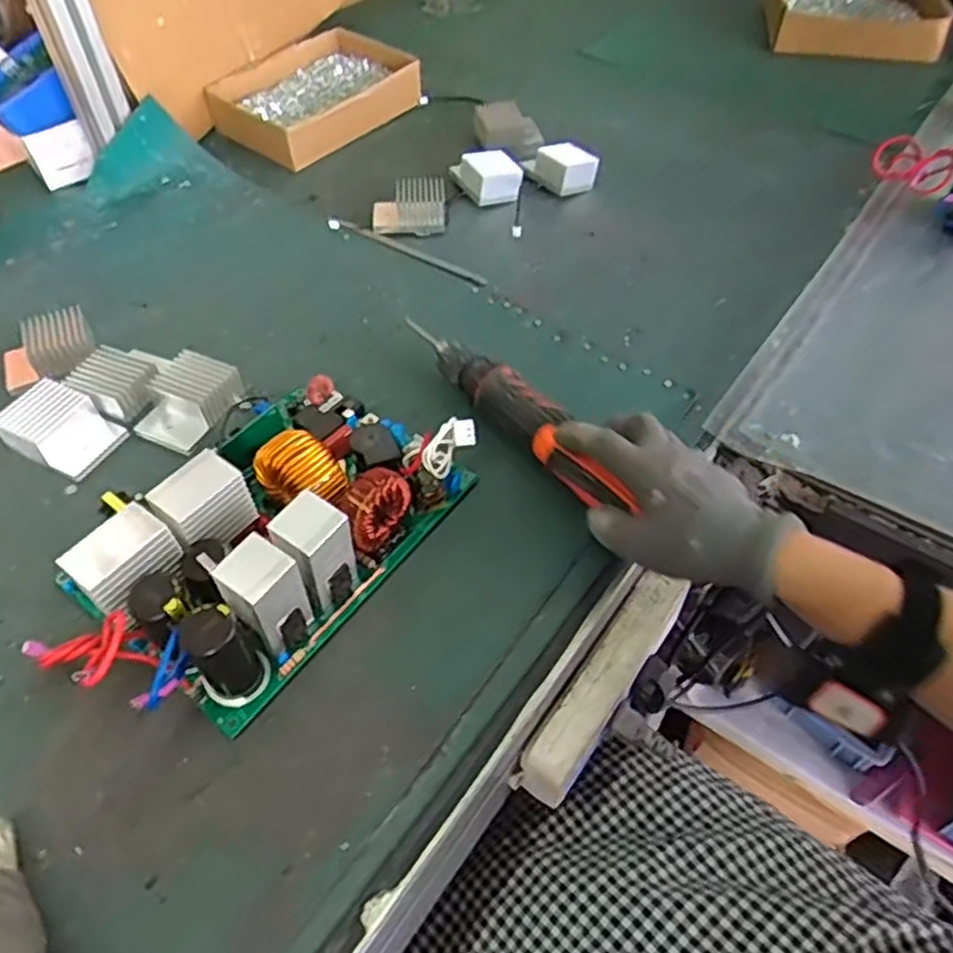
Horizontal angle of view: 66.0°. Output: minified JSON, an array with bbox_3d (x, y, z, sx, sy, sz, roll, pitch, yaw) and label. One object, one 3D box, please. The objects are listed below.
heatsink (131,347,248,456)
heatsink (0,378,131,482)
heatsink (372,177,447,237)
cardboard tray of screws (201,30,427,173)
[{"bbox_3d":[-0.215,-0.057,0.546,0.055,0.025,0.072,21,53,16],"label":"heatsink"},{"bbox_3d":[-0.305,-0.035,0.538,0.071,0.028,0.057,26,55,19],"label":"heatsink"},{"bbox_3d":[-0.065,-0.263,0.714,0.069,0.027,0.058,-2,51,-3],"label":"heatsink"},{"bbox_3d":[-0.188,-0.446,0.855,0.185,0.042,0.223,32,57,23],"label":"cardboard tray of screws"}]

